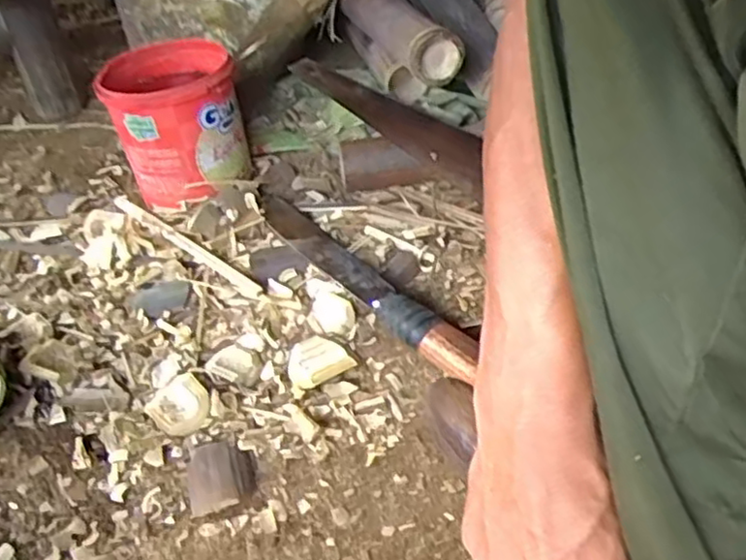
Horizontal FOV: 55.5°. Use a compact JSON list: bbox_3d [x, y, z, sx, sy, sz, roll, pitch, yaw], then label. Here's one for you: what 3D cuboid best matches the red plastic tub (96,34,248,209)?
[{"bbox_3d":[-0.217,-0.170,0.793,0.136,0.146,0.145,-1,41,1],"label":"red plastic tub"}]

